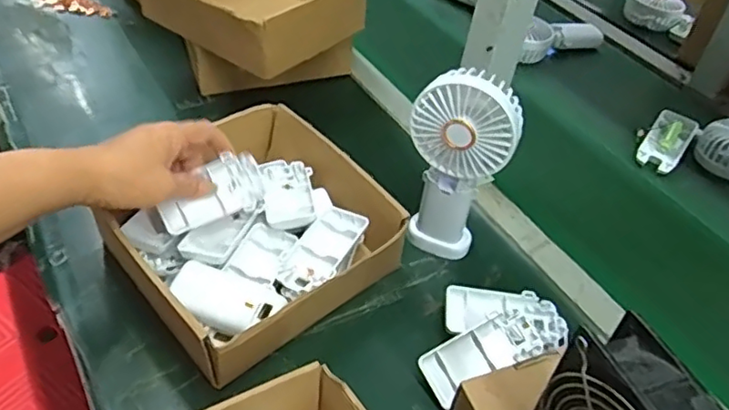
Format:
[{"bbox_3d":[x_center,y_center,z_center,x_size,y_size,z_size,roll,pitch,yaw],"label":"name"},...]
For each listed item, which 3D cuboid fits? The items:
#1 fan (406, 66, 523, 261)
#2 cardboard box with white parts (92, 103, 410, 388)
[{"bbox_3d":[0.079,-0.028,0.528,0.084,0.186,0.037,13,46,6],"label":"fan"},{"bbox_3d":[-0.099,0.021,0.543,0.218,0.072,0.214,-31,56,-32],"label":"cardboard box with white parts"}]

